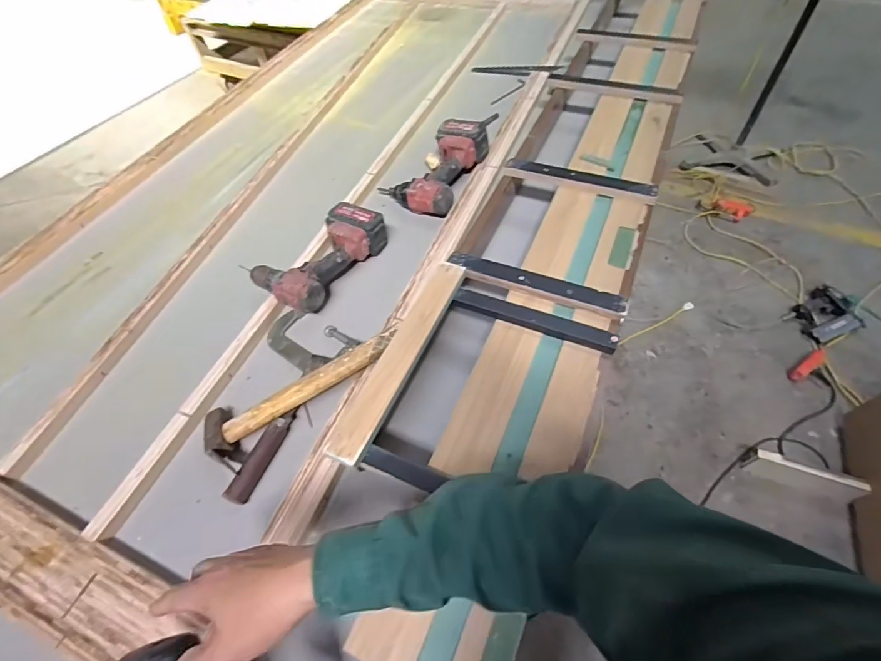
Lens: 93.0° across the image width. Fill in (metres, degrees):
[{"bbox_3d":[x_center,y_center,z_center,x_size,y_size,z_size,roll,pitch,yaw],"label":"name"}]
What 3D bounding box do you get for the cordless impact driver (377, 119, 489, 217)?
[{"bbox_3d":[-0.020,-0.381,0.965,0.187,0.110,0.254,21,58,18],"label":"cordless impact driver"}]

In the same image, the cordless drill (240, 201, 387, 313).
[{"bbox_3d":[-0.225,-0.147,0.825,0.150,0.078,0.267,28,61,22],"label":"cordless drill"}]

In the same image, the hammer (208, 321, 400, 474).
[{"bbox_3d":[-0.215,0.082,0.666,0.321,0.068,0.097,-31,58,-17],"label":"hammer"}]

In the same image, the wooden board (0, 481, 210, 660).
[{"bbox_3d":[-0.635,0.254,0.562,0.716,0.030,0.100,19,57,13],"label":"wooden board"}]

